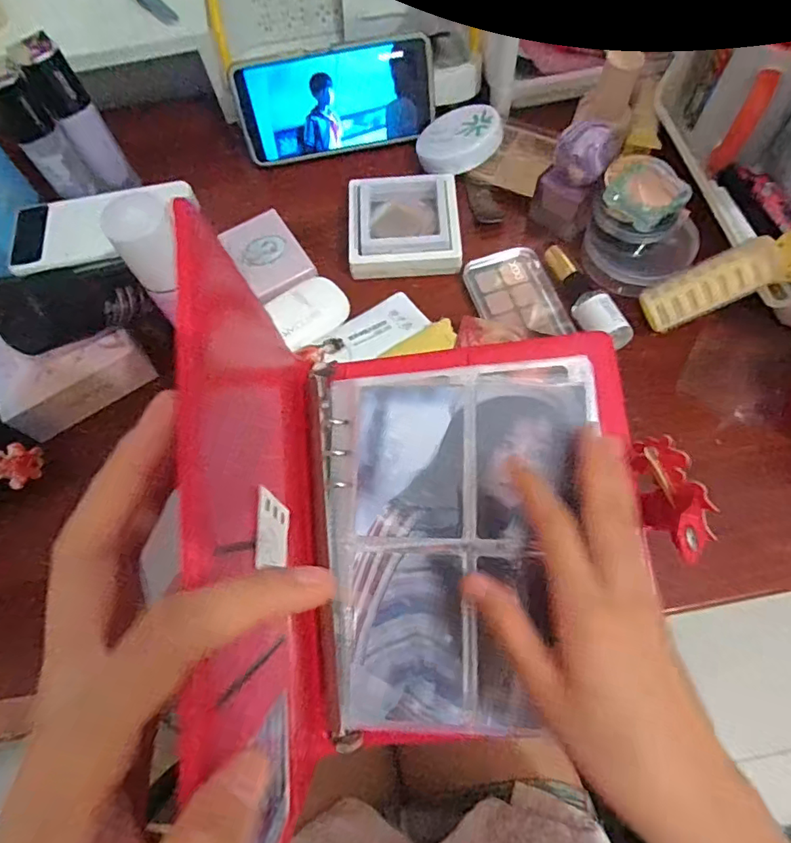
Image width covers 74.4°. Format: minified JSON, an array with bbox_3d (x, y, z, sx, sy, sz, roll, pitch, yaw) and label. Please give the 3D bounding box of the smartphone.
[{"bbox_3d":[-0.050,-0.273,0.447,0.164,0.078,0.005,-10,45,-3],"label":"smartphone"}]

